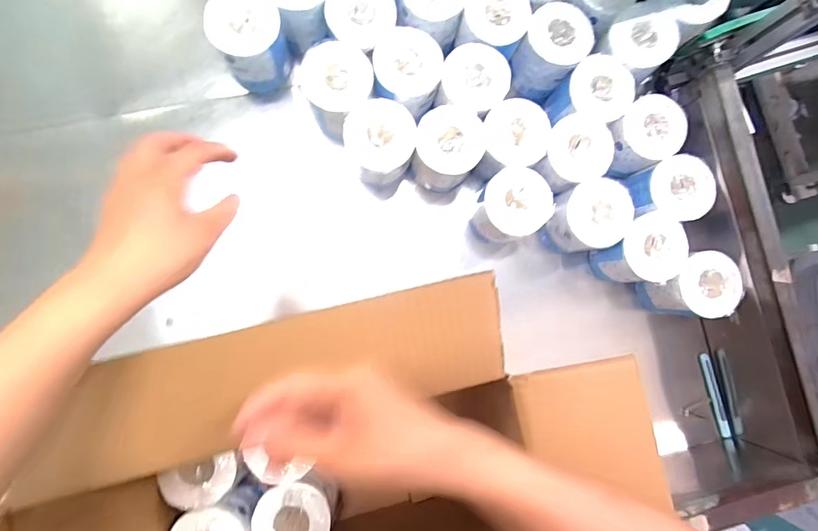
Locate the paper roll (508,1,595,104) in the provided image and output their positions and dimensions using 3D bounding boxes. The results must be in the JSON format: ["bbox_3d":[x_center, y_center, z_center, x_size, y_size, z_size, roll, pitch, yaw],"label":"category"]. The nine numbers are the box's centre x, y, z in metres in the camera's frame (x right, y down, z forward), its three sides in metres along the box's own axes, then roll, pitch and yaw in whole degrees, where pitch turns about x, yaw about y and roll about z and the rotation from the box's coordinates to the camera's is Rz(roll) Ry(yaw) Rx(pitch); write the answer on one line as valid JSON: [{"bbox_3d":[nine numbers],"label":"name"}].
[{"bbox_3d":[0.217,-0.333,0.670,0.093,0.106,0.096,1,85,-7],"label":"paper roll"}]

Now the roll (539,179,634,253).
[{"bbox_3d":[0.269,-0.071,0.658,0.095,0.106,0.095,1,85,-7],"label":"roll"}]

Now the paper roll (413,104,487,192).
[{"bbox_3d":[0.053,-0.173,0.636,0.096,0.099,0.101,10,84,-6],"label":"paper roll"}]

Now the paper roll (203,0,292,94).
[{"bbox_3d":[-0.231,-0.328,0.625,0.095,0.112,0.097,1,85,-7],"label":"paper roll"}]

